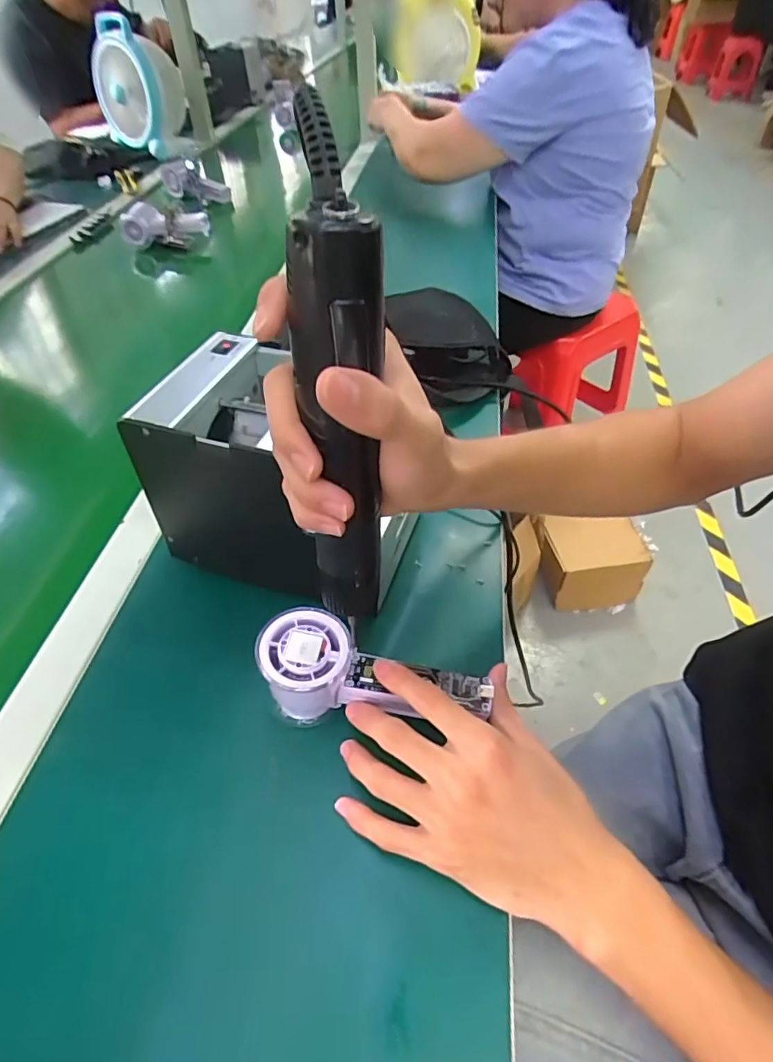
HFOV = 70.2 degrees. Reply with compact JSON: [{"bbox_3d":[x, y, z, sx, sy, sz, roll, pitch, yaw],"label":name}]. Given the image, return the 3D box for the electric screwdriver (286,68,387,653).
[{"bbox_3d":[-0.018,-0.054,0.250,0.036,0.228,0.046,-1,34,2],"label":"electric screwdriver"}]

